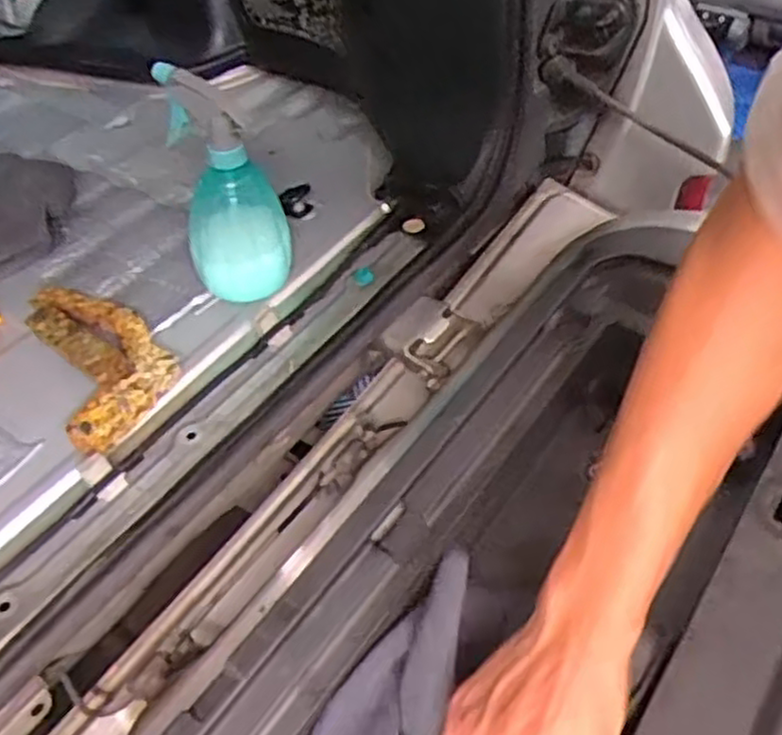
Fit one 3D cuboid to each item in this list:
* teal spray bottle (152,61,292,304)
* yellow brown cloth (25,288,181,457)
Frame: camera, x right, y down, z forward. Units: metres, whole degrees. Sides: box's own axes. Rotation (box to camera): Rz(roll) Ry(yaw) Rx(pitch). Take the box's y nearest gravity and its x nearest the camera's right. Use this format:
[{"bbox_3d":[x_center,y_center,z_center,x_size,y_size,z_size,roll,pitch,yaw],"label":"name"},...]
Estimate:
[{"bbox_3d":[-0.137,-0.144,0.636,0.085,0.196,0.073,-15,49,-7],"label":"teal spray bottle"},{"bbox_3d":[-0.242,-0.017,0.633,0.094,0.039,0.198,-27,52,-17],"label":"yellow brown cloth"}]

